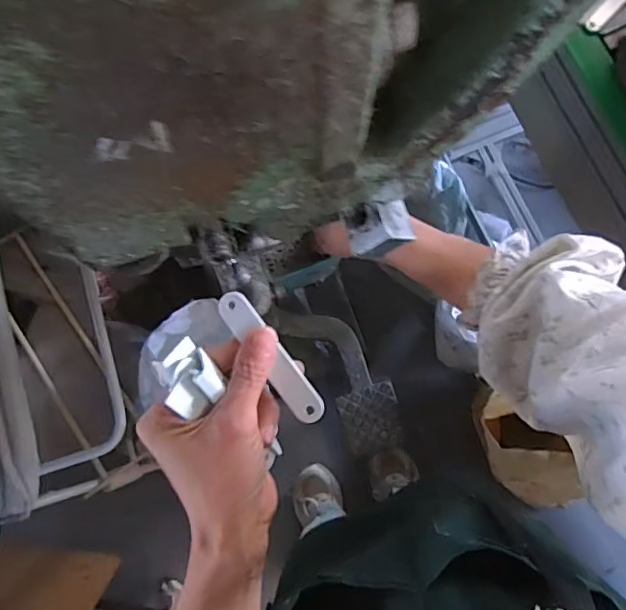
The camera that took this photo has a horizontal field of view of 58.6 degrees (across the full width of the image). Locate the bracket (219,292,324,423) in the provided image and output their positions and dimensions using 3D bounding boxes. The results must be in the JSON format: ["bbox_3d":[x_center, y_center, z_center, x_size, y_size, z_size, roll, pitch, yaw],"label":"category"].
[{"bbox_3d":[-0.024,0.030,0.324,0.018,0.004,0.088,-38,88,6],"label":"bracket"}]

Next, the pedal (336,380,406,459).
[{"bbox_3d":[0.129,0.253,1.246,0.126,0.020,0.154,-15,102,-3],"label":"pedal"}]

